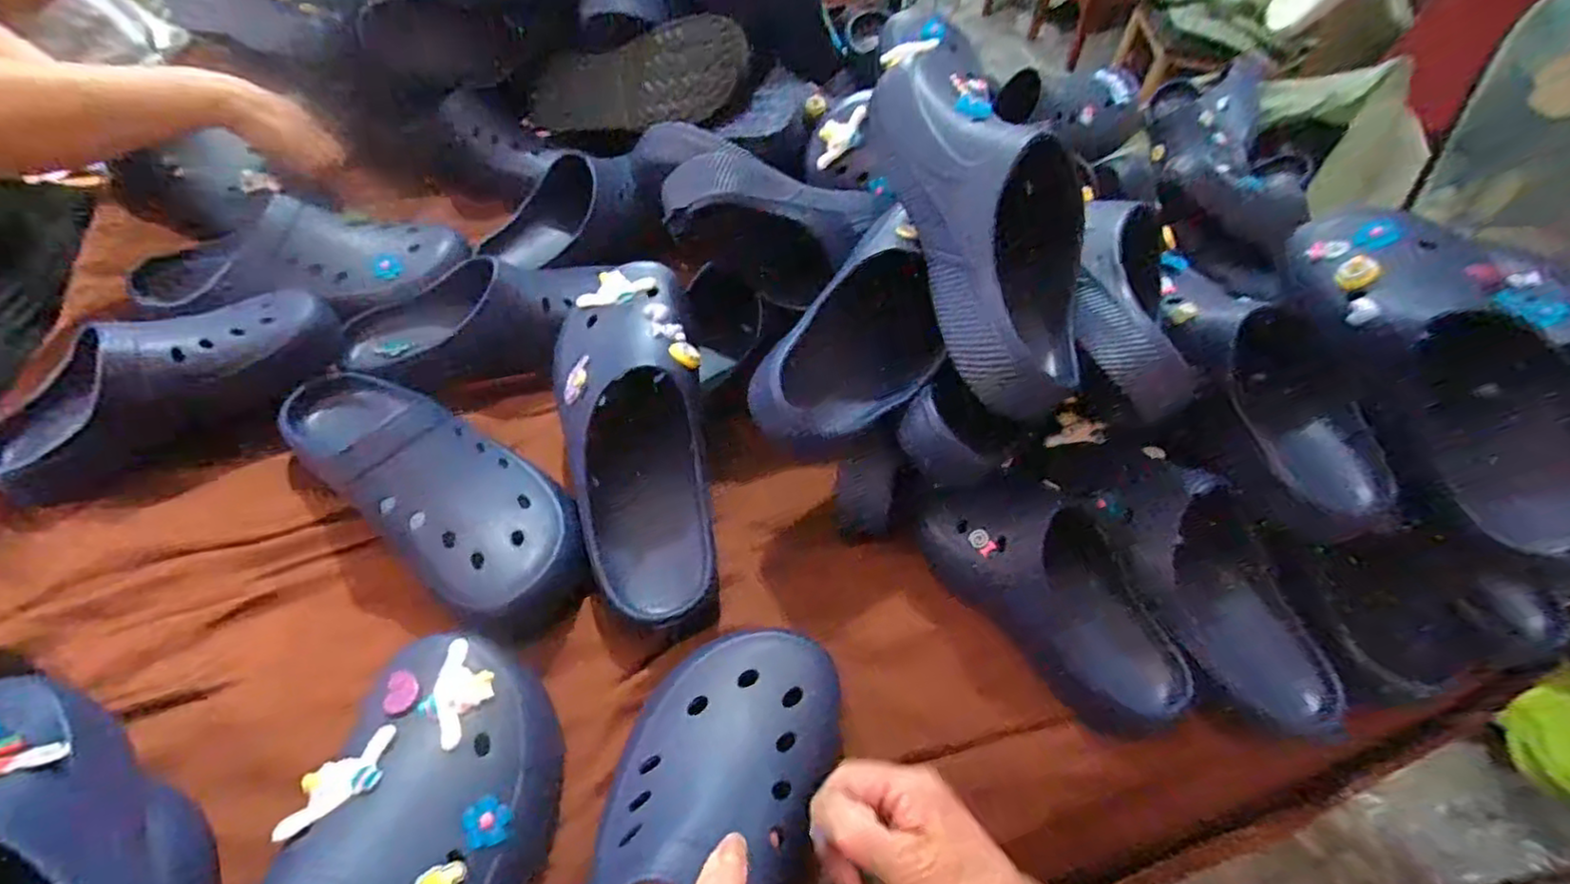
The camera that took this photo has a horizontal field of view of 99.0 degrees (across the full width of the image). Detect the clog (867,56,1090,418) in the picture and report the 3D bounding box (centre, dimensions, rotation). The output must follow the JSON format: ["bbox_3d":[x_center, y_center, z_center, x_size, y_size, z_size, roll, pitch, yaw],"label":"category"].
[{"bbox_3d":[0.142,-0.158,0.447,0.115,0.086,0.285,-9,72,-13],"label":"clog"}]

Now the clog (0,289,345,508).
[{"bbox_3d":[-0.492,-0.044,0.529,0.252,0.084,0.101,-20,55,-20],"label":"clog"}]

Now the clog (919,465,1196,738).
[{"bbox_3d":[0.197,0.107,0.489,0.090,0.079,0.212,-35,77,-29],"label":"clog"}]

